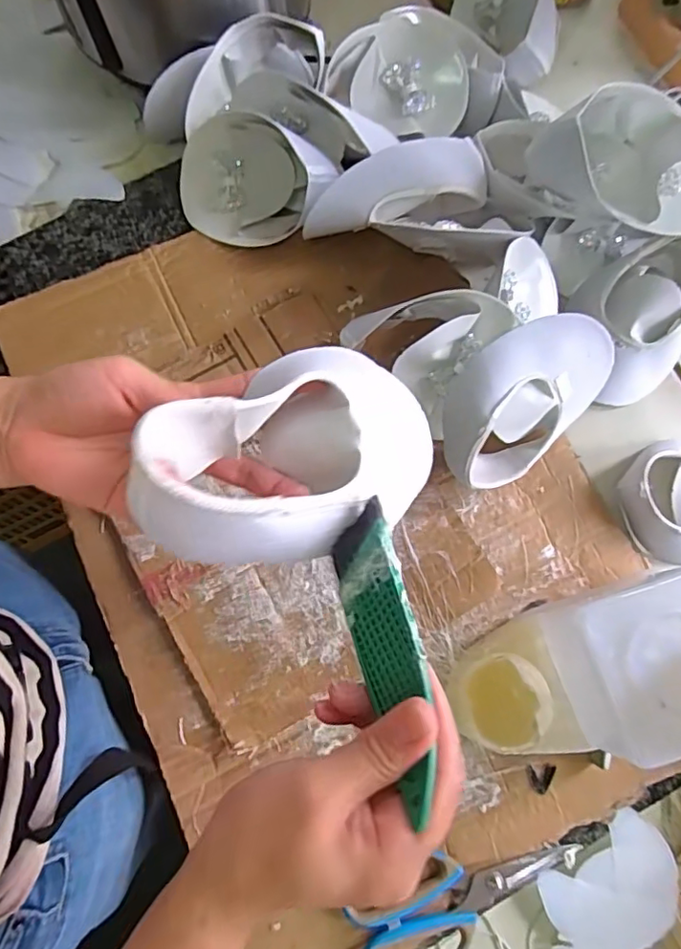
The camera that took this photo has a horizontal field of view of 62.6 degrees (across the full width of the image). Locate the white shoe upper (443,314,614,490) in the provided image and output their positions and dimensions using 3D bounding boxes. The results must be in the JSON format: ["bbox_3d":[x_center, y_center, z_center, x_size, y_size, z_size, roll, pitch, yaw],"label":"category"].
[{"bbox_3d":[0.153,-0.061,0.478,0.162,0.094,0.095,-32,80,-8],"label":"white shoe upper"}]

